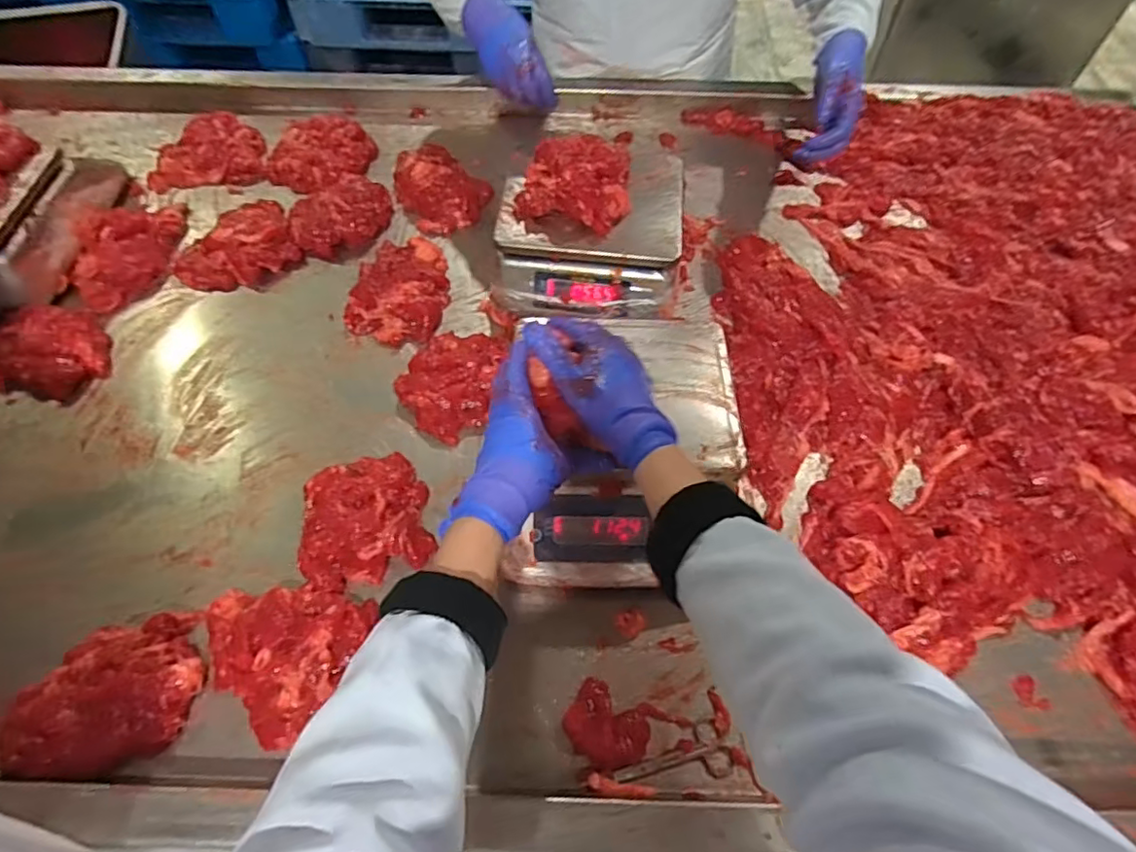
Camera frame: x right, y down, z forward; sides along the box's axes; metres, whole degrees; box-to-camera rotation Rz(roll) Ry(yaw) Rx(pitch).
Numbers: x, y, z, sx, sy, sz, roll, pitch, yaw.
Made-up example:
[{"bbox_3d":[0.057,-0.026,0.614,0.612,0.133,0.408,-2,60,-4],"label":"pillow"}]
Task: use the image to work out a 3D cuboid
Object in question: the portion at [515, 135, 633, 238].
[{"bbox_3d":[0.008,-0.305,0.724,0.133,0.060,0.129,2,61,1],"label":"portion"}]

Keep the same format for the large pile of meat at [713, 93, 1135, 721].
[{"bbox_3d":[0.558,-0.094,0.740,0.695,0.067,0.918,2,61,1],"label":"large pile of meat"}]

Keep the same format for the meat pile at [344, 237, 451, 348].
[{"bbox_3d":[-0.219,-0.191,0.806,0.119,0.030,0.176,7,61,4],"label":"meat pile"}]

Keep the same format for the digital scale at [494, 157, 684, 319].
[{"bbox_3d":[0.027,-0.242,0.787,0.230,0.114,0.209,6,61,3],"label":"digital scale"}]

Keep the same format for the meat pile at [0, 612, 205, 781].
[{"bbox_3d":[-0.404,0.241,0.535,0.145,0.050,0.117,-21,63,-11],"label":"meat pile"}]

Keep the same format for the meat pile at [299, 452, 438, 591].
[{"bbox_3d":[-0.209,0.096,0.627,0.122,0.034,0.127,-12,62,-7],"label":"meat pile"}]

